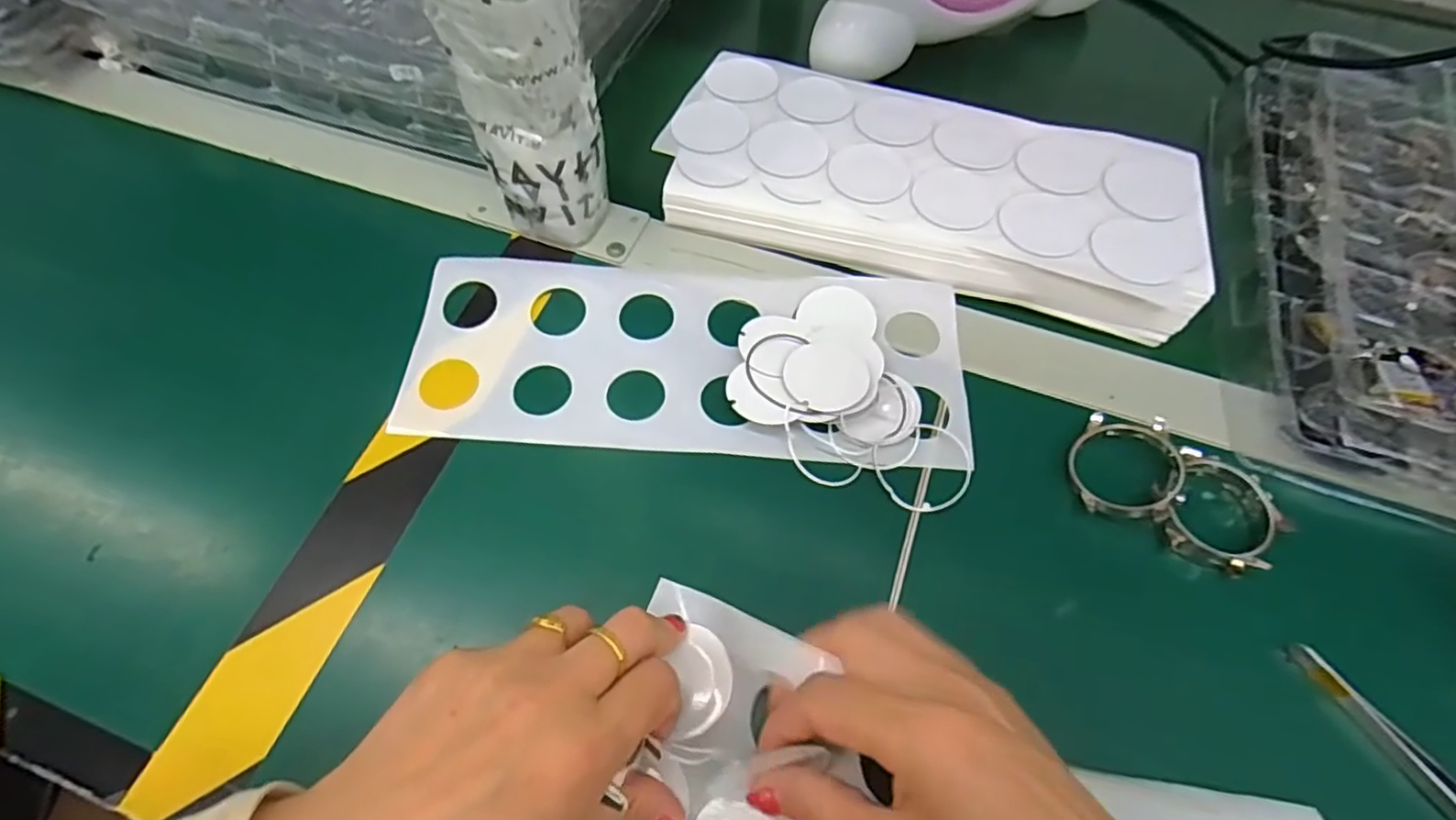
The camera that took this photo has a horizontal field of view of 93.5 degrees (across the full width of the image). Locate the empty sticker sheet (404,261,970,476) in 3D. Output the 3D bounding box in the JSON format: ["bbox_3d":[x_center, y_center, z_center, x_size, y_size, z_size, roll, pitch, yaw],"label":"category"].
[{"bbox_3d":[-0.020,-0.030,0.348,0.277,0.006,0.110,4,62,1],"label":"empty sticker sheet"}]

